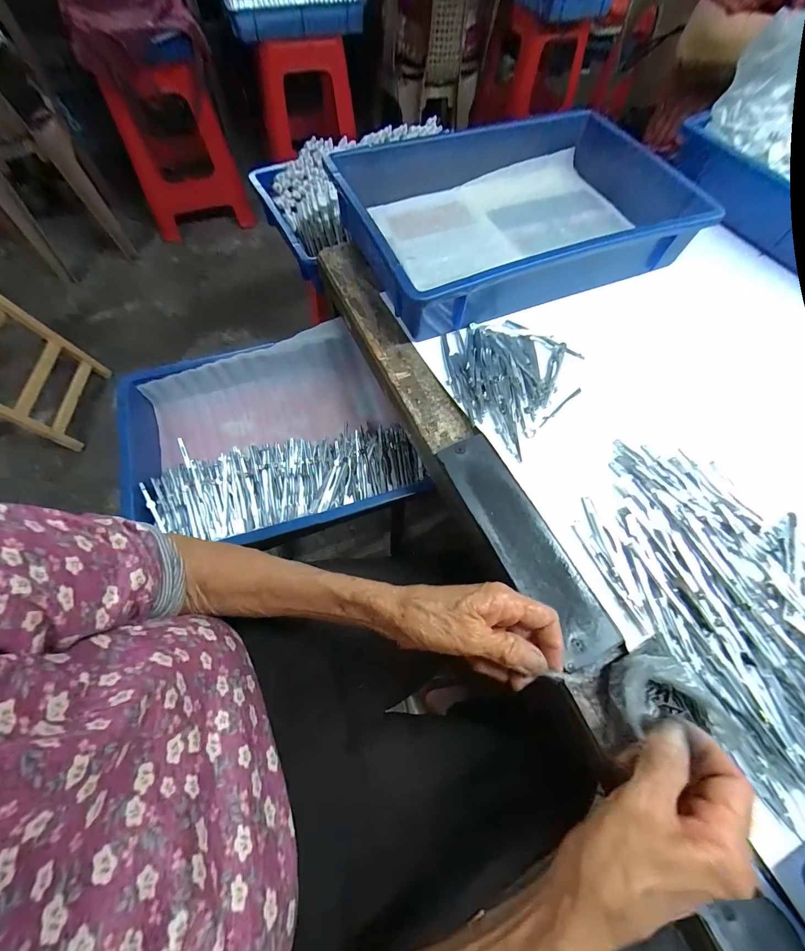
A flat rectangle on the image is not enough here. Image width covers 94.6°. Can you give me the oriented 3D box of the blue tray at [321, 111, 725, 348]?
[{"bbox_3d":[0.152,-0.350,0.488,0.445,0.070,0.297,-21,65,-13],"label":"blue tray"}]

